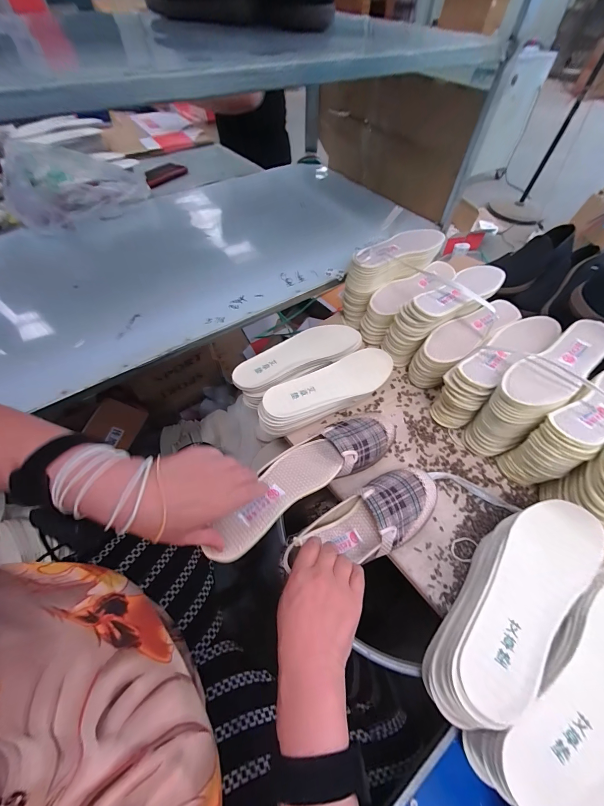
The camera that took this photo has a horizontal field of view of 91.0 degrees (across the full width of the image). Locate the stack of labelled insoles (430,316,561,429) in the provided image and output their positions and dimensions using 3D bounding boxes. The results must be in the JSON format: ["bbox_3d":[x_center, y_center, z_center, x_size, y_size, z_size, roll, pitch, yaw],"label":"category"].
[{"bbox_3d":[0.326,-0.052,0.514,0.232,0.121,0.070,-32,61,-20],"label":"stack of labelled insoles"}]

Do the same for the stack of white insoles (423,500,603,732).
[{"bbox_3d":[0.240,0.219,0.338,0.270,0.064,0.093,-38,64,-23],"label":"stack of white insoles"}]

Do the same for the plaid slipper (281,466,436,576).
[{"bbox_3d":[0.082,0.156,0.390,0.221,0.065,0.082,-20,56,-11],"label":"plaid slipper"}]

